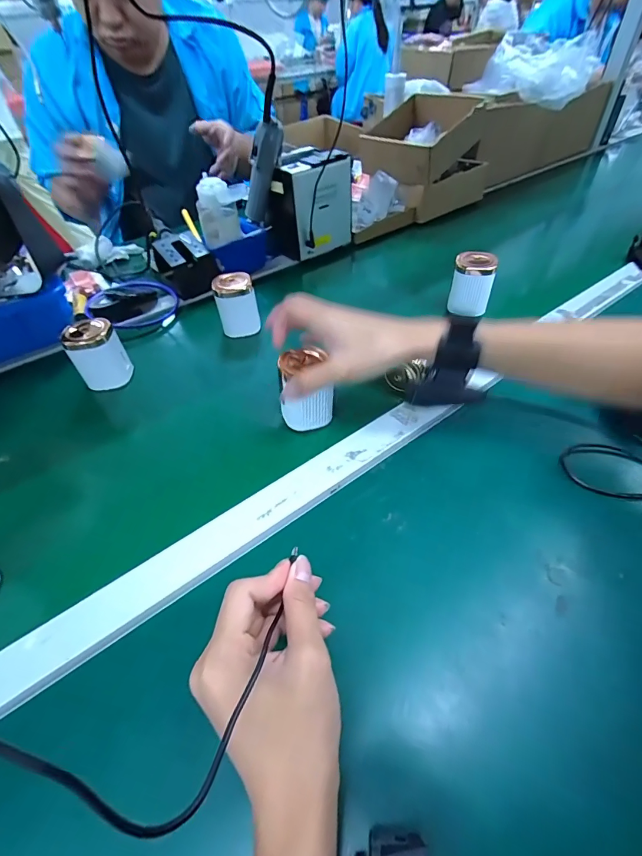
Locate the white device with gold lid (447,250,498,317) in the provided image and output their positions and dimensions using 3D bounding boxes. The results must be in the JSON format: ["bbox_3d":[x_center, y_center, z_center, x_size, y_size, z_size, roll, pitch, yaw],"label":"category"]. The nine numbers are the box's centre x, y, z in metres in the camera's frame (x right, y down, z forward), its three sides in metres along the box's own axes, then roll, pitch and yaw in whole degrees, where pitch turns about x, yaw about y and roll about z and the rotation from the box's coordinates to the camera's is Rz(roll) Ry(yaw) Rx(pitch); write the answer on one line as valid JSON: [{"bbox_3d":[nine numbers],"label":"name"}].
[{"bbox_3d":[0.211,-0.202,0.540,0.054,0.068,0.053,11,49,14],"label":"white device with gold lid"}]

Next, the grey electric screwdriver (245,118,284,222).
[{"bbox_3d":[-0.094,-0.401,0.612,0.031,0.160,0.034,41,58,3],"label":"grey electric screwdriver"}]

